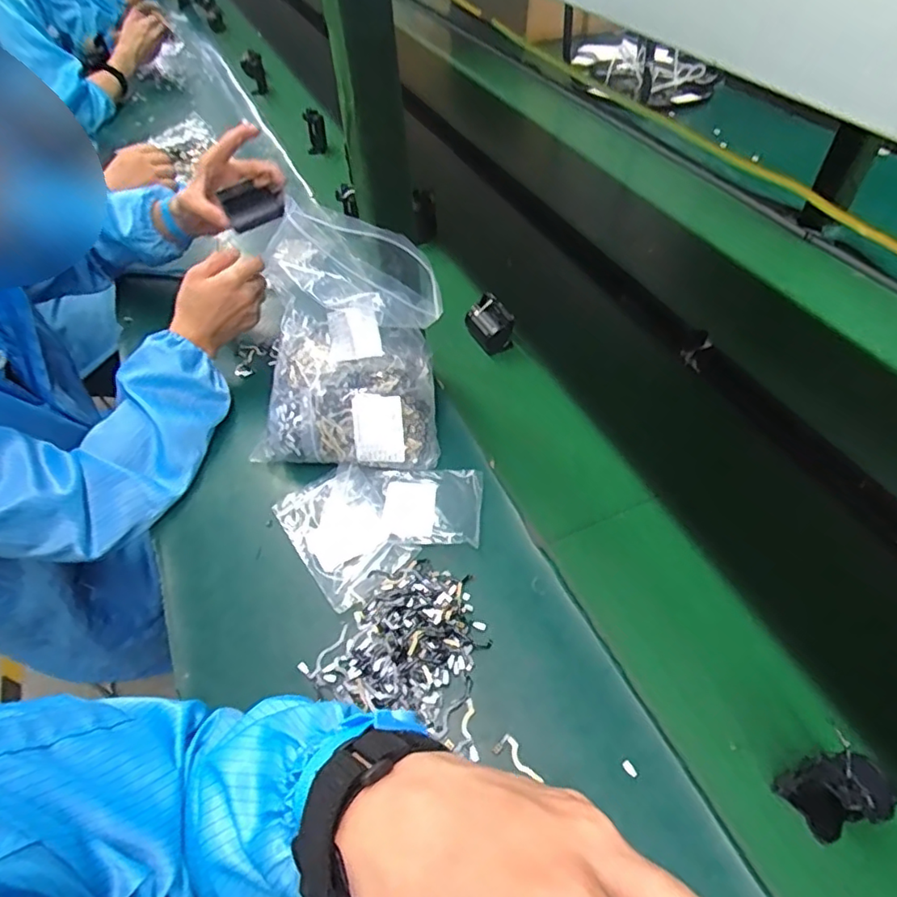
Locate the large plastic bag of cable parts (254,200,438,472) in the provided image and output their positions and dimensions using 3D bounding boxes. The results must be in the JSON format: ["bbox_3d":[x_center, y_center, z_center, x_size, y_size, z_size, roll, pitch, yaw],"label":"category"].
[{"bbox_3d":[-0.105,-0.101,0.595,0.193,0.204,0.167,7,53,9],"label":"large plastic bag of cable parts"}]

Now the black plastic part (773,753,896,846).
[{"bbox_3d":[0.265,0.231,0.388,0.045,0.070,0.055,-12,52,-6],"label":"black plastic part"}]

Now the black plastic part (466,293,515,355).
[{"bbox_3d":[0.055,-0.159,0.751,0.044,0.056,0.060,-27,50,-14],"label":"black plastic part"}]

